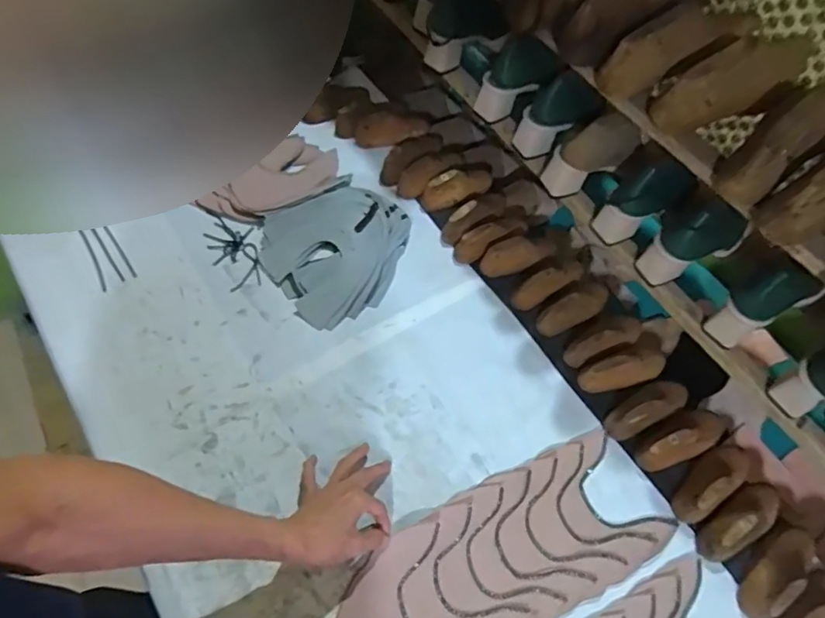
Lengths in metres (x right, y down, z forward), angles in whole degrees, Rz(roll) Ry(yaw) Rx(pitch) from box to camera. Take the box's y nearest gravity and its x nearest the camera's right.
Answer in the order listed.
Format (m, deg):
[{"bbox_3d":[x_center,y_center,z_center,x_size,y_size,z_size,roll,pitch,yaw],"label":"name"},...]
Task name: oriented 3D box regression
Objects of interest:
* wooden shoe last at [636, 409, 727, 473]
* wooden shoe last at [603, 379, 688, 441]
[{"bbox_3d":[0.358,0.170,0.739,0.137,0.049,0.056,-23,63,-18],"label":"wooden shoe last"},{"bbox_3d":[0.320,0.127,0.755,0.134,0.050,0.053,-23,63,-18],"label":"wooden shoe last"}]

